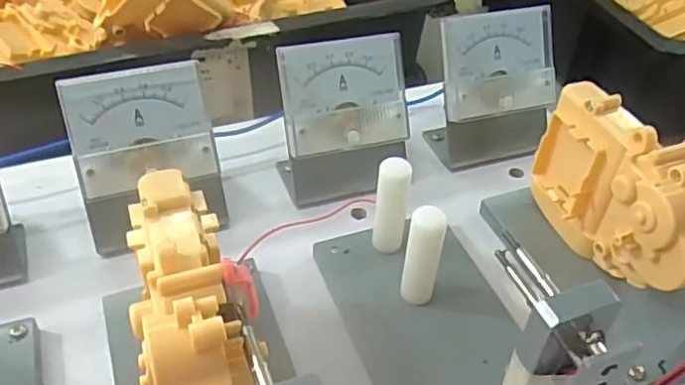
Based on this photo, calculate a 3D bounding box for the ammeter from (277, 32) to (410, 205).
[{"bbox_3d":[0.001,-0.038,0.337,0.066,0.071,0.048,-6,44,-11],"label":"ammeter"}]

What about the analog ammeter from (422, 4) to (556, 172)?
[{"bbox_3d":[0.088,-0.059,0.362,0.068,0.076,0.043,-9,45,-14],"label":"analog ammeter"}]

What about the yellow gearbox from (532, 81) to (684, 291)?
[{"bbox_3d":[0.124,0.004,0.283,0.031,0.070,0.094,-6,44,-11],"label":"yellow gearbox"}]

